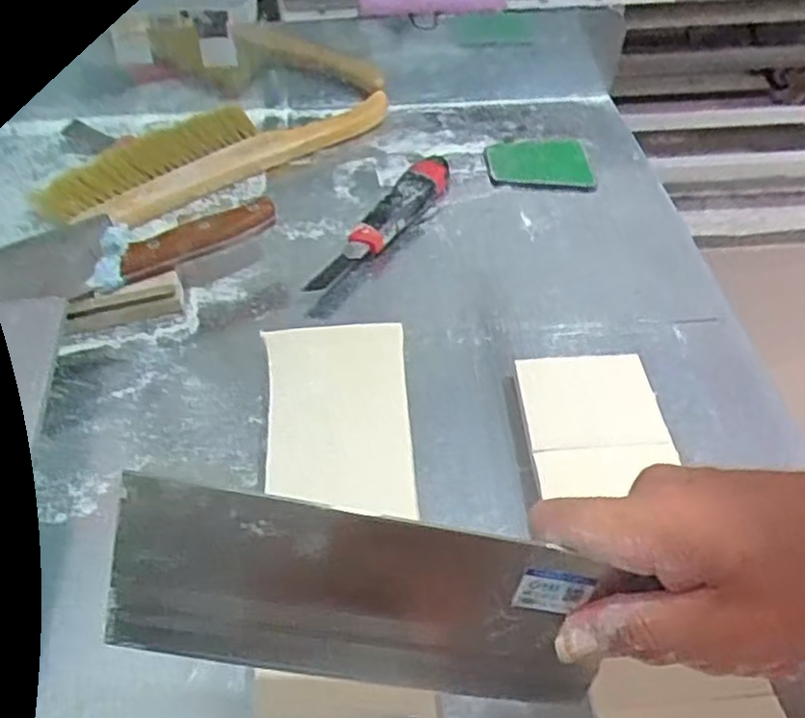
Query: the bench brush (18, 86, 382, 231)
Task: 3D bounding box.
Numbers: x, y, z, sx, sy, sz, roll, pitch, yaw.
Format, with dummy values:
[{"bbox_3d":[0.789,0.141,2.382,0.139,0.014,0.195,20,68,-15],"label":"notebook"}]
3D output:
[{"bbox_3d":[-0.175,-0.208,0.712,0.346,0.031,0.113,-34,57,-27],"label":"bench brush"}]

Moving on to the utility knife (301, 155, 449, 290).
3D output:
[{"bbox_3d":[-0.015,-0.116,0.625,0.038,0.025,0.192,27,53,21],"label":"utility knife"}]

